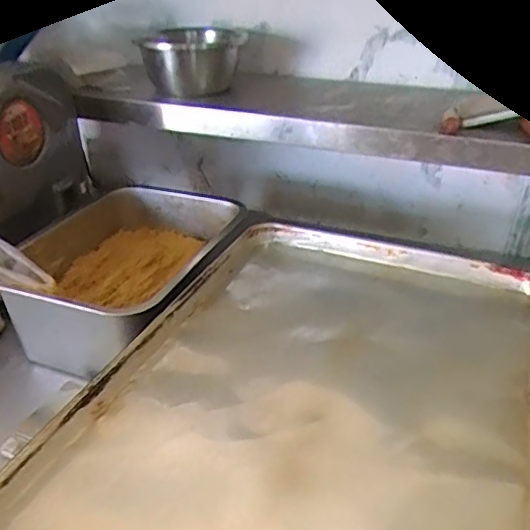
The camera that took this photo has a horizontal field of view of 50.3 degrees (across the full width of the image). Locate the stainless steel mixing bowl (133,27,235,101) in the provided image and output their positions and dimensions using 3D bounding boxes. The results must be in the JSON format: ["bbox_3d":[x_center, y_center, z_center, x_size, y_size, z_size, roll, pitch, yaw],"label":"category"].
[{"bbox_3d":[-0.136,-0.382,1.063,0.185,0.105,0.159,-2,30,-3],"label":"stainless steel mixing bowl"}]

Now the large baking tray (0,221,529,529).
[{"bbox_3d":[0.052,0.138,0.560,0.405,0.044,0.634,13,33,21],"label":"large baking tray"}]

